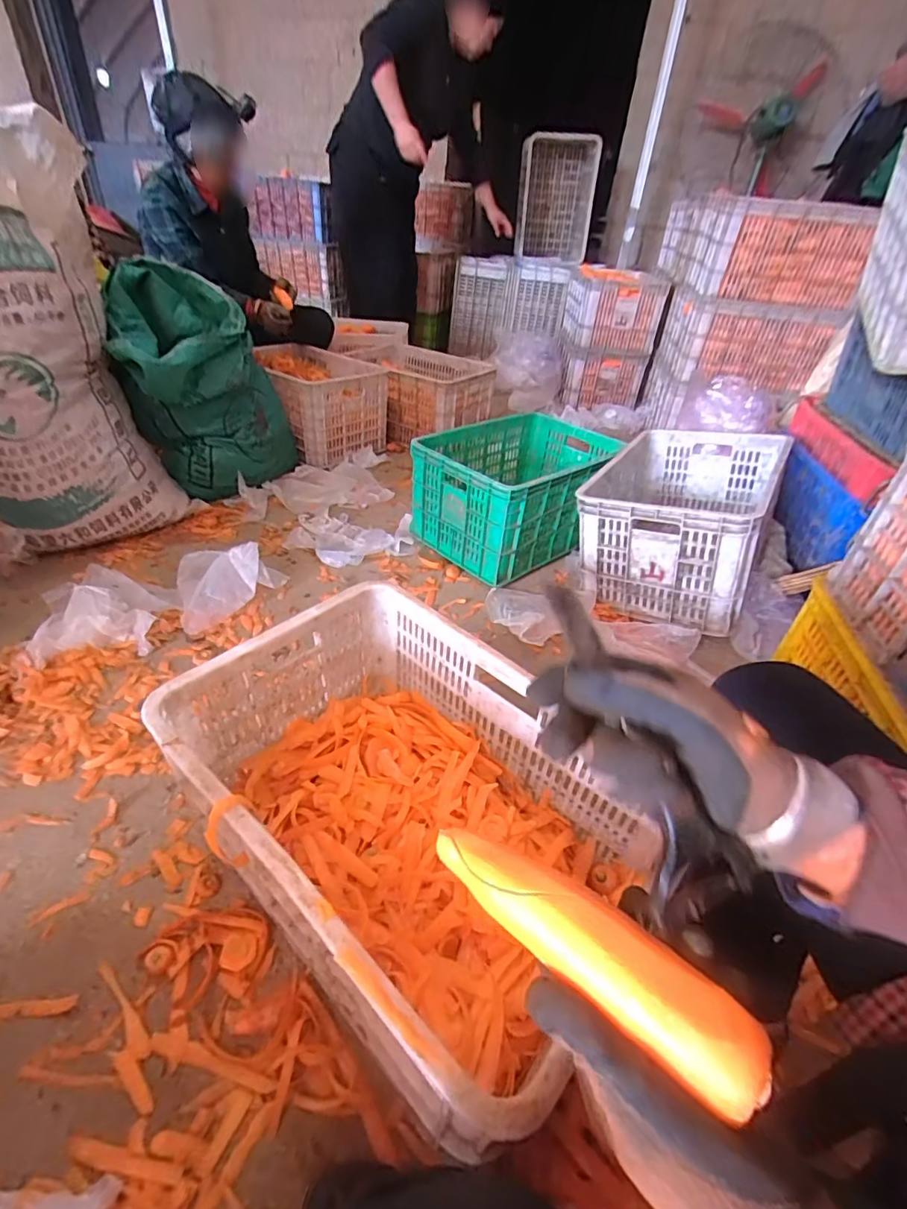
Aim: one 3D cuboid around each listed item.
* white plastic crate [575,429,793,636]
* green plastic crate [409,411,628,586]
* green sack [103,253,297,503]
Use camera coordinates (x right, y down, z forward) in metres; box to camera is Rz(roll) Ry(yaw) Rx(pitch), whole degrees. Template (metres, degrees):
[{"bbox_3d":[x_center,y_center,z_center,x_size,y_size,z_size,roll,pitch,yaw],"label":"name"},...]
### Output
[{"bbox_3d":[0.531,-0.218,1.220,0.369,0.262,0.526,21,41,20],"label":"white plastic crate"},{"bbox_3d":[0.180,-0.314,1.377,0.511,0.257,0.371,-26,47,-34],"label":"green plastic crate"},{"bbox_3d":[-0.646,-0.570,1.356,0.393,0.484,0.337,-8,40,-16],"label":"green sack"}]

